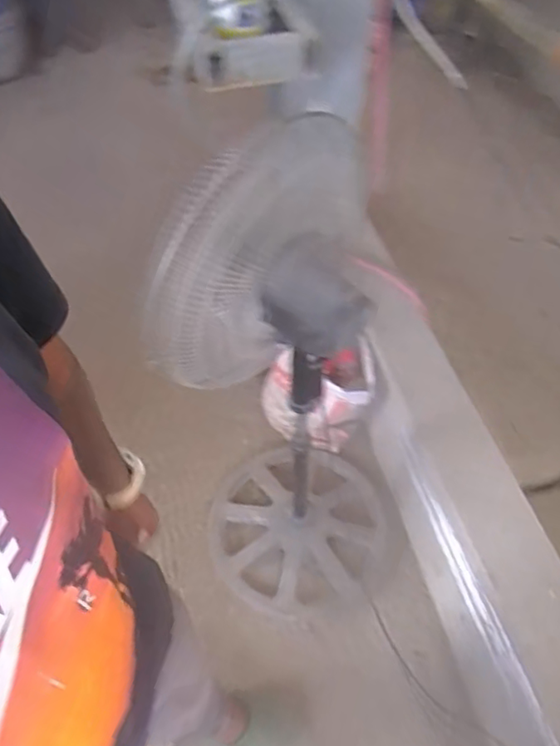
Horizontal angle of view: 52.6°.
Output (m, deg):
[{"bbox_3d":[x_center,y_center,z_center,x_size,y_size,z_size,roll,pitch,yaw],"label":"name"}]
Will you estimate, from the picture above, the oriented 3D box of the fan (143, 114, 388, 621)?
[{"bbox_3d":[0.033,0.099,1.185,0.488,1.126,0.415,15,54,11],"label":"fan"}]

